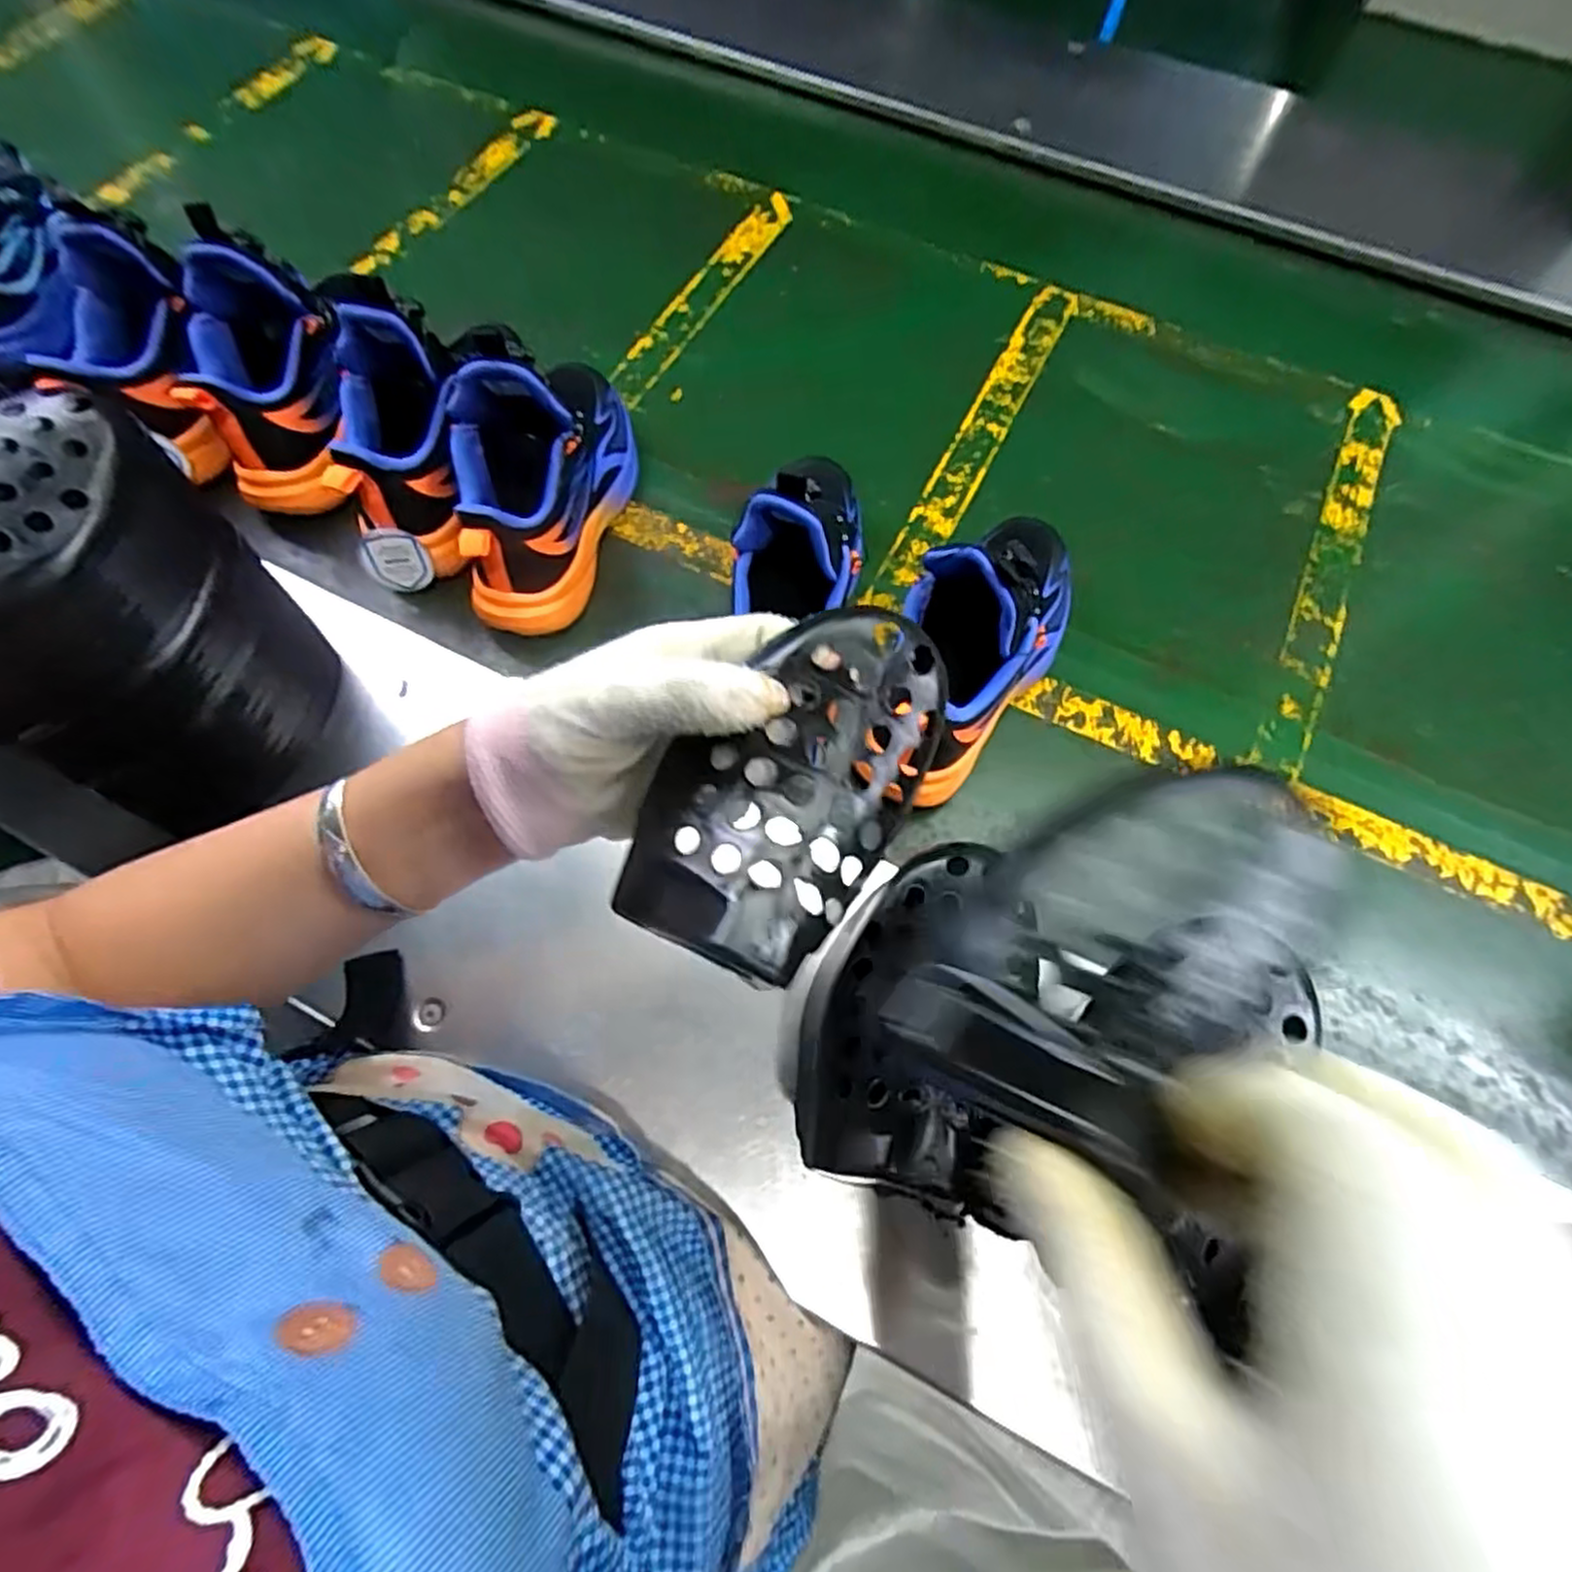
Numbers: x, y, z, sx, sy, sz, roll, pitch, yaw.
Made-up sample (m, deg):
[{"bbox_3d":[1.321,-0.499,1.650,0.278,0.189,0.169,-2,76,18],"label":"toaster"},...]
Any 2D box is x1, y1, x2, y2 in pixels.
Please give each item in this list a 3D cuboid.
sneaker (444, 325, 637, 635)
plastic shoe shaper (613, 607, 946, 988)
[{"bbox_3d":[-0.174,-0.240,0.540,0.111,0.136,0.226,-3,65,-4],"label":"sneaker"},{"bbox_3d":[-0.001,-0.002,0.255,0.079,0.035,0.126,29,67,11],"label":"plastic shoe shaper"}]

